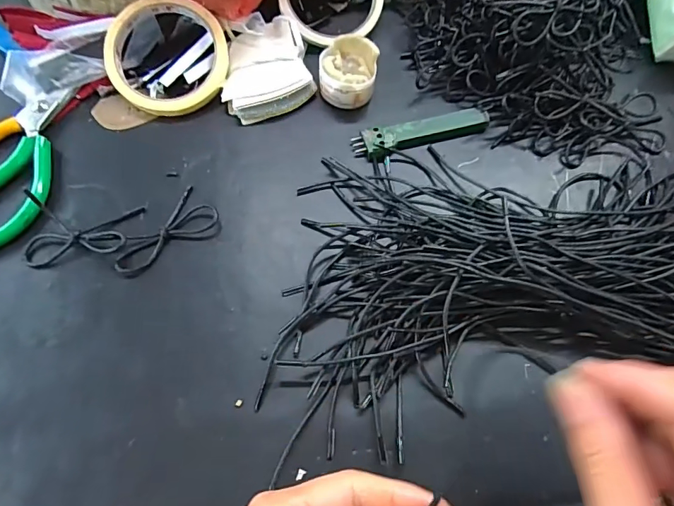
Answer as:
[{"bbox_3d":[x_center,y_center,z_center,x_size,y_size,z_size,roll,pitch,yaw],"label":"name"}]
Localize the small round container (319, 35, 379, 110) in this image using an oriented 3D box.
[{"bbox_3d":[0.009,-0.144,0.349,0.044,0.035,0.045,1,65,-2],"label":"small round container"}]

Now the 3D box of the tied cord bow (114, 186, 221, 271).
[{"bbox_3d":[-0.118,-0.013,0.303,0.038,0.011,0.073,41,71,16],"label":"tied cord bow"}]

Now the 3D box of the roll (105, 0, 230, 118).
[{"bbox_3d":[-0.133,-0.154,0.348,0.092,0.012,0.092,0,90,-6],"label":"roll"}]

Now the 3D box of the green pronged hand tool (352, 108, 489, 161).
[{"bbox_3d":[0.067,-0.093,0.347,0.106,0.012,0.024,-13,67,-8],"label":"green pronged hand tool"}]

